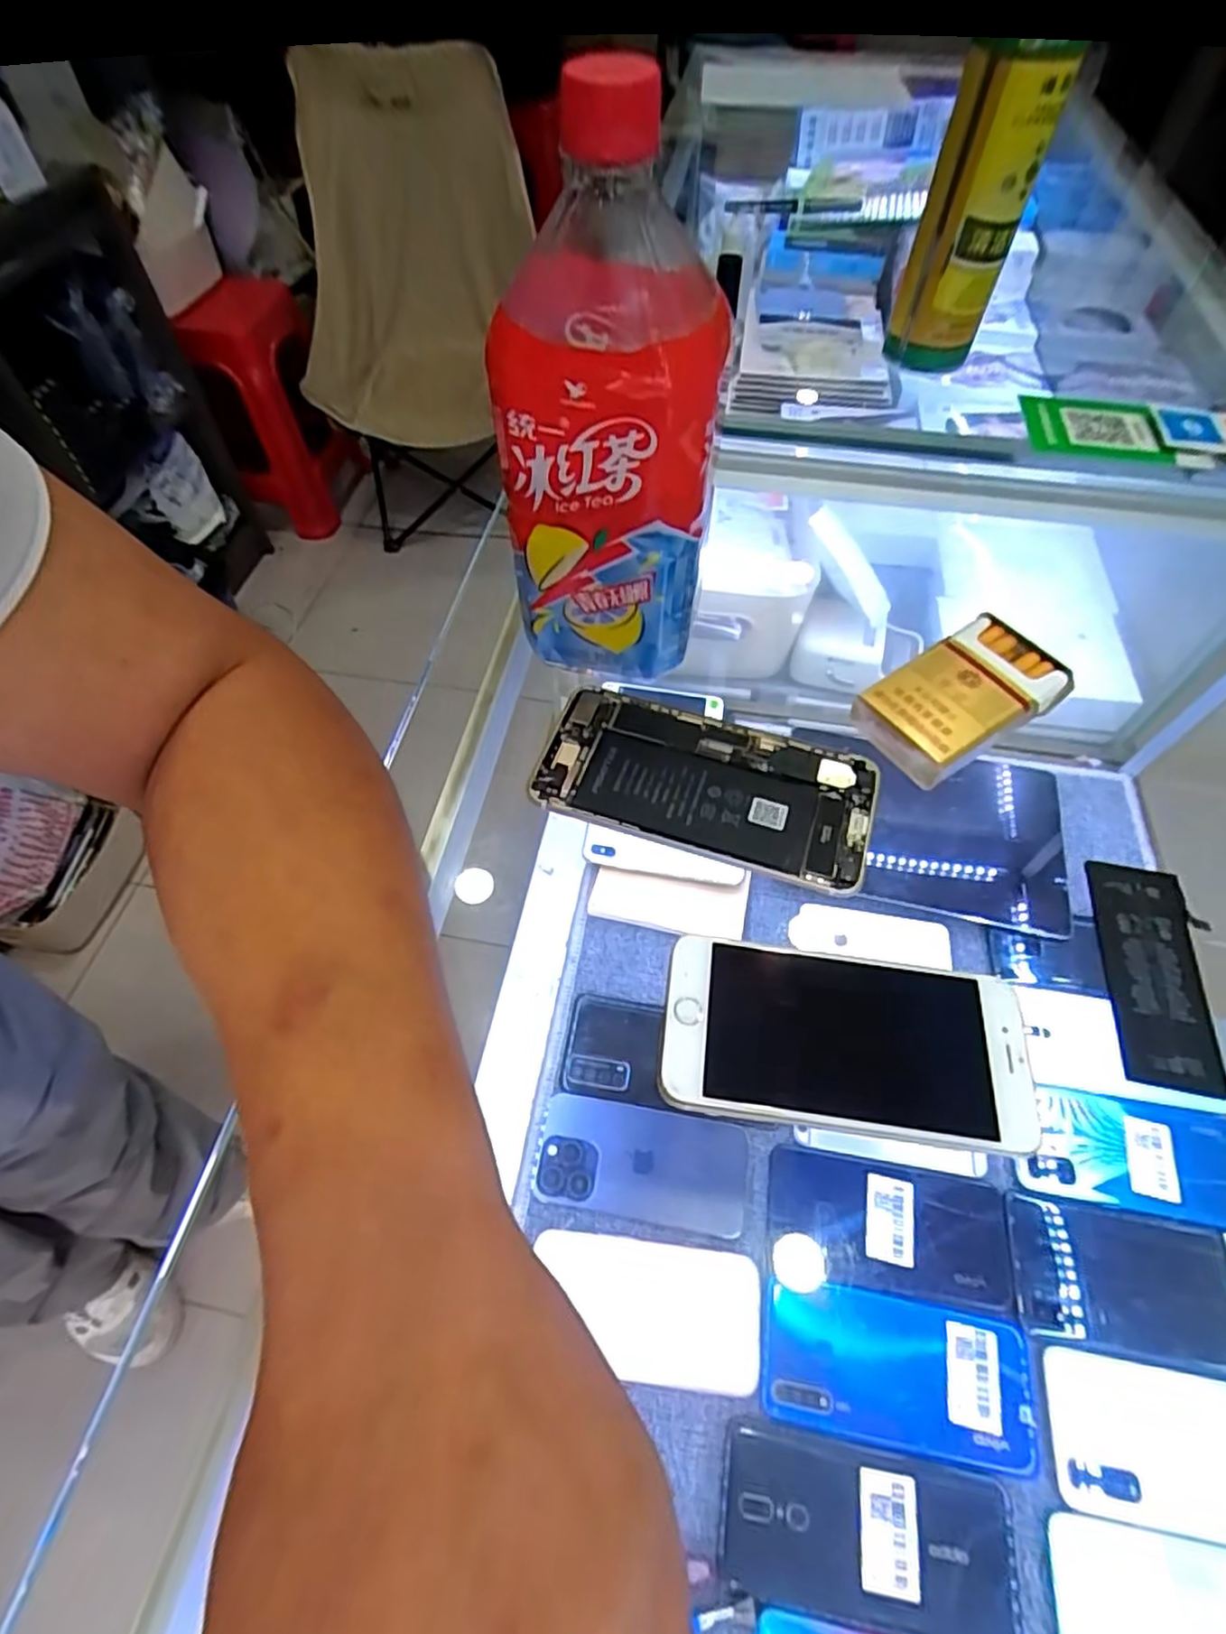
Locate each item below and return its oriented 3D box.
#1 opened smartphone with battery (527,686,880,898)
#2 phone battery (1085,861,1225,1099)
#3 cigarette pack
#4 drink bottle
[{"bbox_3d":[0.043,-0.017,0.330,0.155,0.007,0.076,17,59,11],"label":"opened smartphone with battery"},{"bbox_3d":[0.220,0.062,0.282,0.040,0.006,0.093,8,57,5],"label":"phone battery"},{"bbox_3d":[0.168,-0.058,0.336,0.099,0.019,0.056,-28,61,-17],"label":"cigarette pack"},{"bbox_3d":[0.001,-0.164,0.294,0.086,0.206,0.088,10,58,7],"label":"drink bottle"}]

